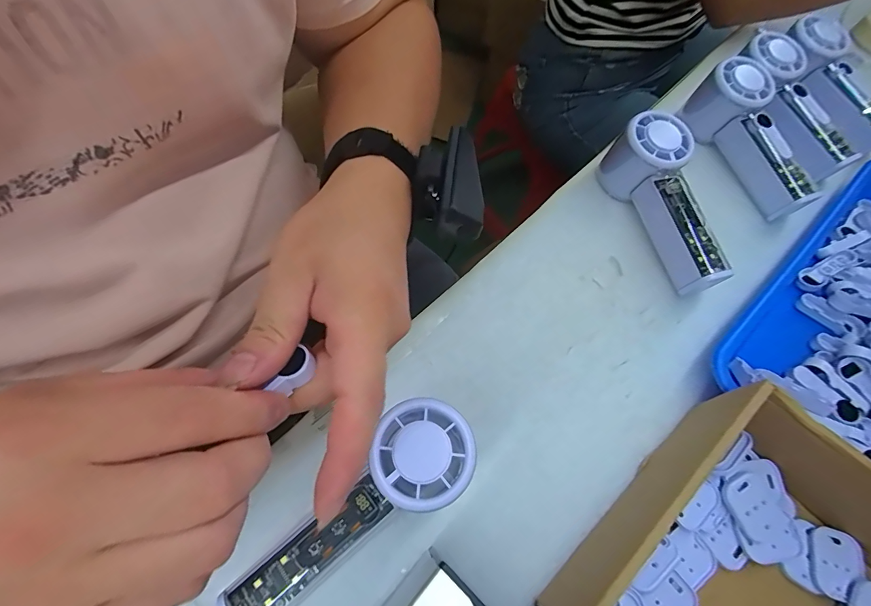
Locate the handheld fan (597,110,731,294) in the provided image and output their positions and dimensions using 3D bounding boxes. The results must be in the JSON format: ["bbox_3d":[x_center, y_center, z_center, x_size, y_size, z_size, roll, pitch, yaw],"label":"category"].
[{"bbox_3d":[0.196,-0.083,0.355,0.055,0.062,0.153,-16,79,-11],"label":"handheld fan"}]

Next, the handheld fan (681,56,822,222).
[{"bbox_3d":[0.297,-0.152,0.395,0.063,0.059,0.151,-22,81,-13],"label":"handheld fan"}]

